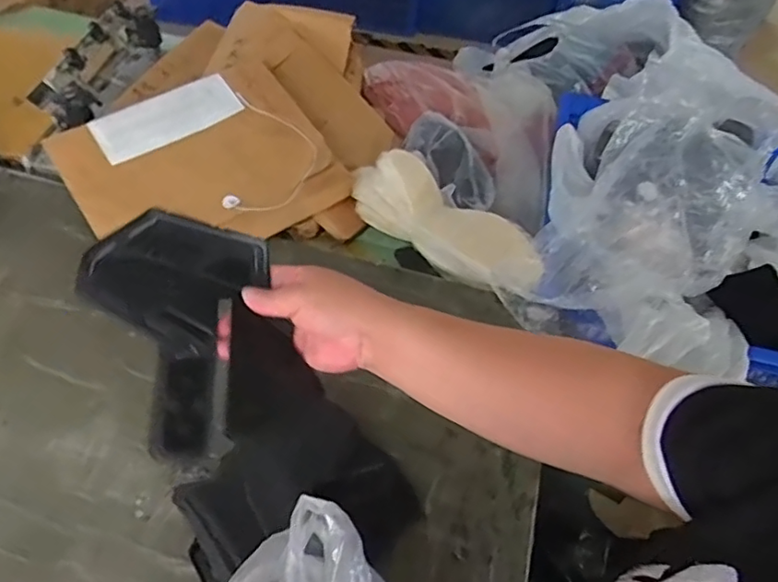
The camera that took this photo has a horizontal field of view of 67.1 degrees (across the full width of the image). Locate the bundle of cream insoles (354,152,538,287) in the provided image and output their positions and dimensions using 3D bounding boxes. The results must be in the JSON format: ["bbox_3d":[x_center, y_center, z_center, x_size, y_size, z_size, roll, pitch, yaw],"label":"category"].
[{"bbox_3d":[0.089,-0.094,0.832,0.321,0.081,0.117,38,59,23],"label":"bundle of cream insoles"}]

